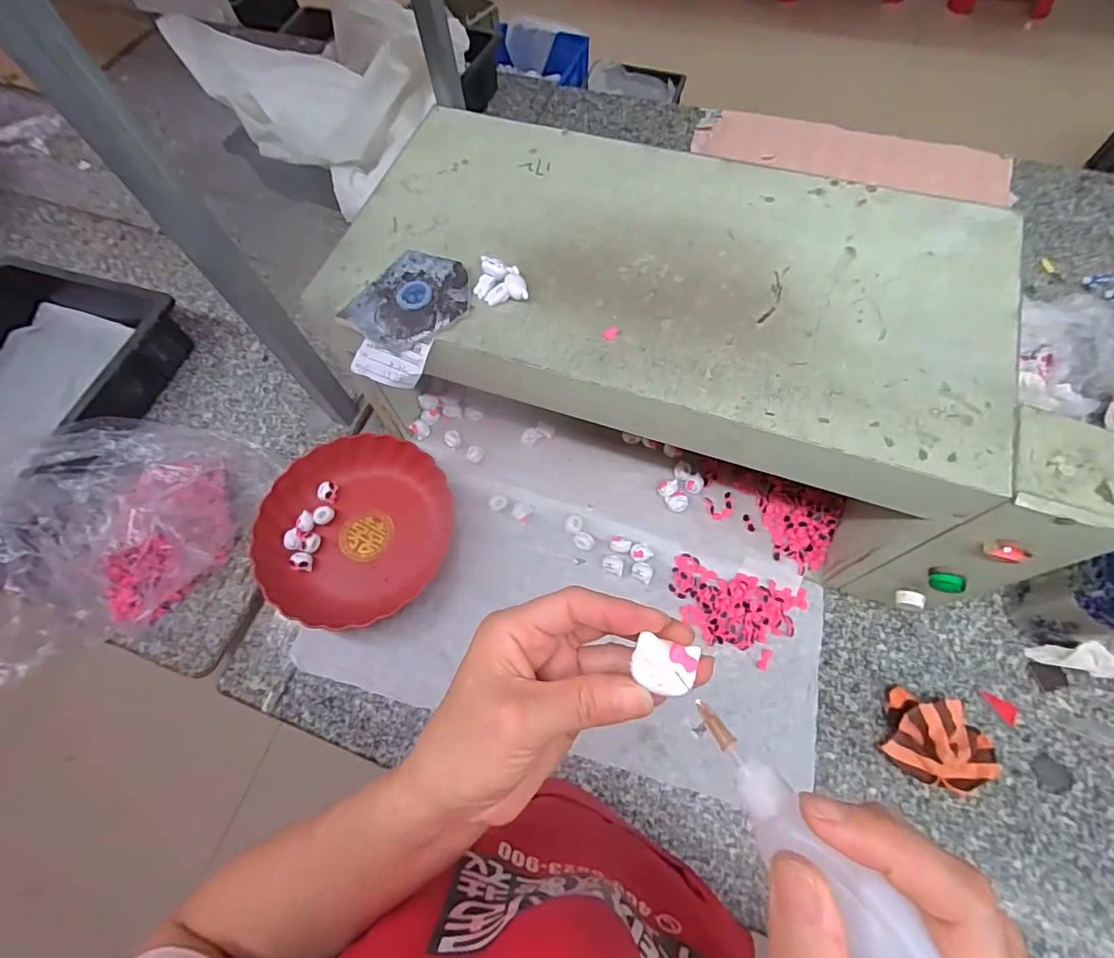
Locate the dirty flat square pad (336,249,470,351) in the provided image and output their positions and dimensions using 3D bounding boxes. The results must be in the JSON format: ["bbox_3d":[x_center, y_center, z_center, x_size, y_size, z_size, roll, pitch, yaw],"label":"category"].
[{"bbox_3d":[-0.126,-0.156,0.458,0.085,0.009,0.101,36,72,17],"label":"dirty flat square pad"}]

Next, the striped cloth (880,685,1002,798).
[{"bbox_3d":[0.400,0.272,0.541,0.103,0.035,0.081,18,68,11],"label":"striped cloth"}]

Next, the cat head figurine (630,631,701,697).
[{"bbox_3d":[0.044,0.075,0.210,0.024,0.006,0.021,17,68,11],"label":"cat head figurine"}]

